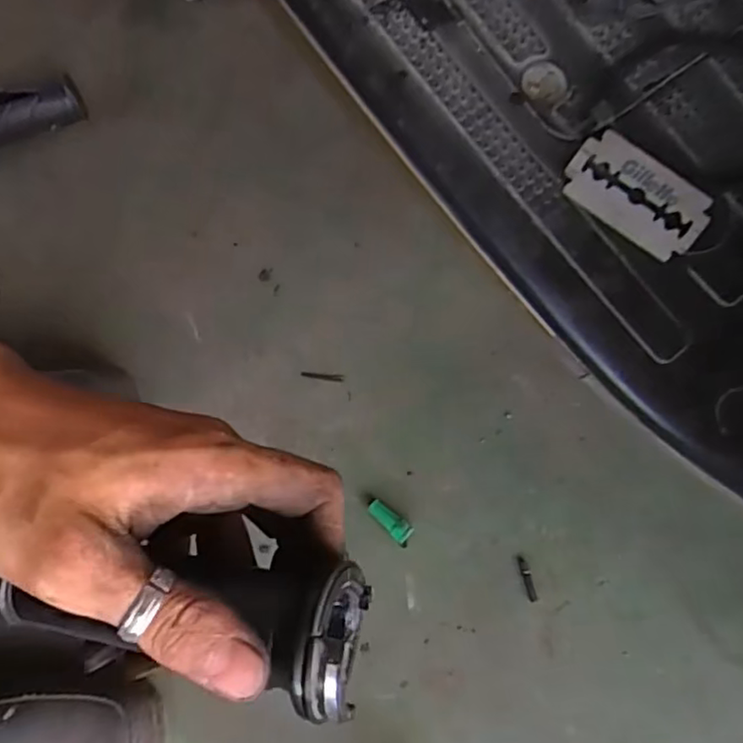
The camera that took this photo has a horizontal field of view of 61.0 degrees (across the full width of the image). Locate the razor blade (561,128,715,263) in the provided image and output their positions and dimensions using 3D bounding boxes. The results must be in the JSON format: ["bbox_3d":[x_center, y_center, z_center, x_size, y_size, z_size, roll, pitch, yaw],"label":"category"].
[{"bbox_3d":[0.078,-0.052,0.186,0.042,0.004,0.024,37,96,3],"label":"razor blade"}]

